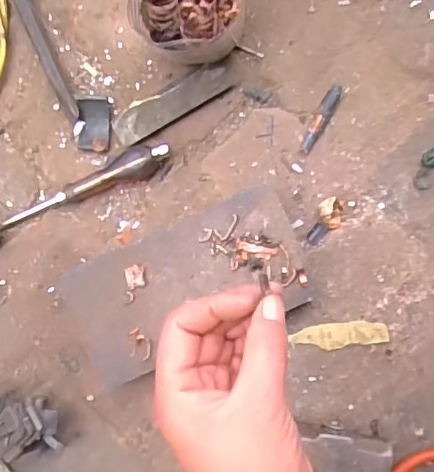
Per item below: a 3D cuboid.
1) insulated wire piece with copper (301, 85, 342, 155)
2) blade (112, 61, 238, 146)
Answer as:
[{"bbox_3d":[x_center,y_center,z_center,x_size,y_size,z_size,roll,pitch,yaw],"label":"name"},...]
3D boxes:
[{"bbox_3d":[0.107,-0.120,0.580,0.016,0.013,0.074,26,90,4],"label":"insulated wire piece with copper"},{"bbox_3d":[-0.044,-0.141,0.582,0.136,0.011,0.039,-32,80,-1],"label":"blade"}]

